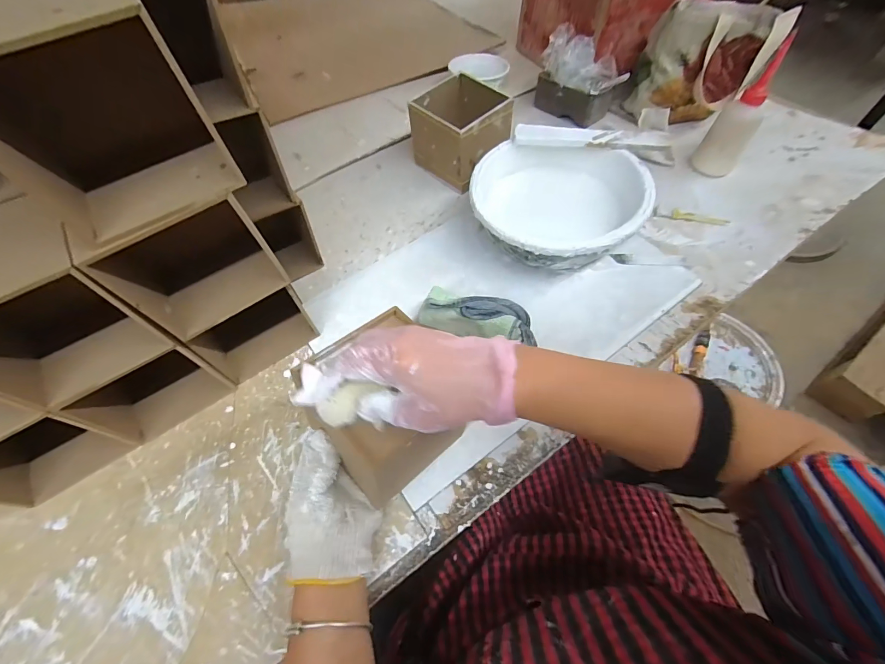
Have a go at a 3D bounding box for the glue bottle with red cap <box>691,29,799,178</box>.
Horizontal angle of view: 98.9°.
[{"bbox_3d":[0.434,-0.316,0.549,0.059,0.162,0.053,29,65,20],"label":"glue bottle with red cap"}]

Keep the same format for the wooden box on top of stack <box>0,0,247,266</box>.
[{"bbox_3d":[-0.234,-0.148,0.254,0.118,0.112,0.121,-32,62,-15],"label":"wooden box on top of stack"}]

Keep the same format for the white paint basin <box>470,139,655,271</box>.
[{"bbox_3d":[0.146,-0.160,0.510,0.215,0.091,0.201,-2,59,3],"label":"white paint basin"}]

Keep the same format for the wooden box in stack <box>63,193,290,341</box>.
[{"bbox_3d":[-0.226,-0.067,0.333,0.088,0.113,0.107,38,68,23],"label":"wooden box in stack"}]

